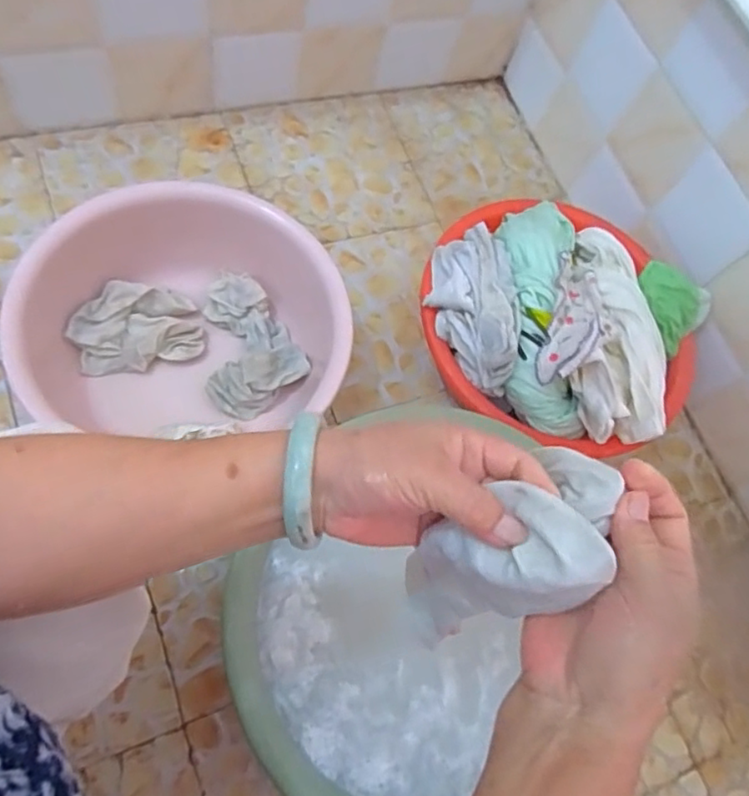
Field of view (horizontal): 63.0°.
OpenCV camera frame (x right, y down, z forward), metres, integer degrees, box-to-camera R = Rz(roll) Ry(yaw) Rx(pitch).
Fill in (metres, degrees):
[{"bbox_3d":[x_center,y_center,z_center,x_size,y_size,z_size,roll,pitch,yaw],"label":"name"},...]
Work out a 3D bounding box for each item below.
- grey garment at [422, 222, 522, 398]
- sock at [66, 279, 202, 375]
[{"bbox_3d":[0.131,-0.120,0.830,0.111,0.079,0.224,-1,61,-4],"label":"grey garment"},{"bbox_3d":[-0.336,-0.101,0.866,0.170,0.072,0.103,-20,64,-14],"label":"sock"}]

